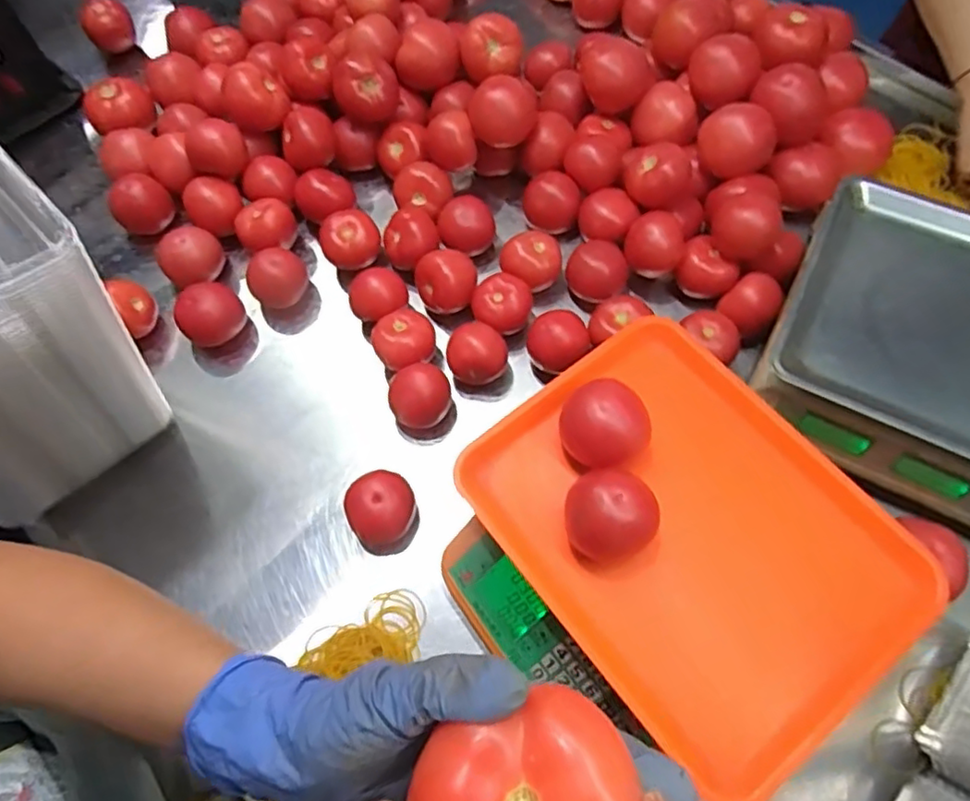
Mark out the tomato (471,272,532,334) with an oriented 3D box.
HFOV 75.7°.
[{"bbox_3d":[0.018,-0.098,0.644,0.062,0.043,0.056,18,68,11],"label":"tomato"}]

